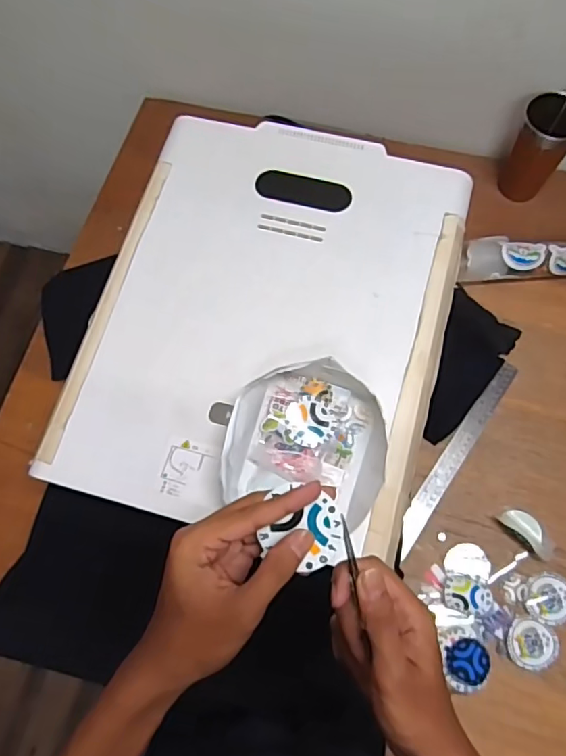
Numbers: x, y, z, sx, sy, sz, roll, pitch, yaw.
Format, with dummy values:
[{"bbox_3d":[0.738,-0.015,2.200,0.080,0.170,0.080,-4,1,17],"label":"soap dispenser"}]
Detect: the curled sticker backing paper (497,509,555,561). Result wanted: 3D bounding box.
[{"bbox_3d":[0.318,0.196,0.690,0.077,0.022,0.039,43,77,14],"label":"curled sticker backing paper"}]

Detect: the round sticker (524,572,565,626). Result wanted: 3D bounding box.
[{"bbox_3d":[0.333,0.272,0.665,0.061,0.006,0.057,0,71,1],"label":"round sticker"}]

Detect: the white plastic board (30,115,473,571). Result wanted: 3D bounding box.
[{"bbox_3d":[-0.013,-0.082,0.629,0.399,0.022,0.495,13,72,6],"label":"white plastic board"}]

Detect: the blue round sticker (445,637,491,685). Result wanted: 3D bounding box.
[{"bbox_3d":[0.226,0.341,0.650,0.048,0.005,0.050,0,71,1],"label":"blue round sticker"}]

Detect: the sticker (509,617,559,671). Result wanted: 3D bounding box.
[{"bbox_3d":[0.304,0.322,0.651,0.062,0.006,0.057,0,71,1],"label":"sticker"}]

